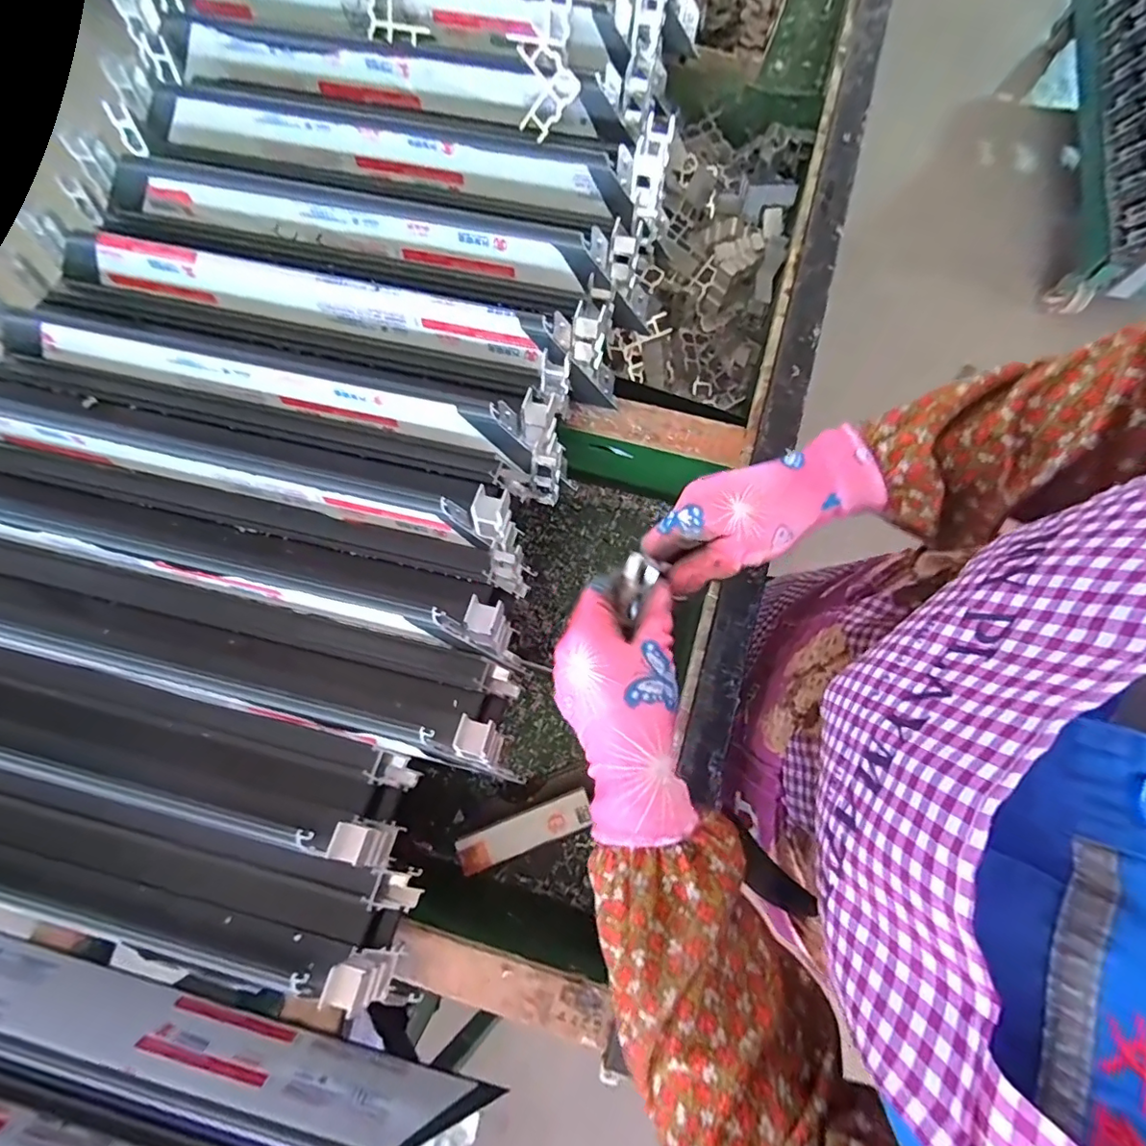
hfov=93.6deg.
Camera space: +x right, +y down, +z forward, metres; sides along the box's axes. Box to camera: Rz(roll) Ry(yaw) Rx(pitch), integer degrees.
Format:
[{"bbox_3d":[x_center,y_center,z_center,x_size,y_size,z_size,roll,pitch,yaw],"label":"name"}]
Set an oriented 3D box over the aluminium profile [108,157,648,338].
[{"bbox_3d":[-0.176,-0.309,0.486,0.492,0.053,0.042,14,78,4],"label":"aluminium profile"}]

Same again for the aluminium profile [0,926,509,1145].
[{"bbox_3d":[-0.327,0.378,0.424,0.511,0.082,0.060,14,78,4],"label":"aluminium profile"}]

